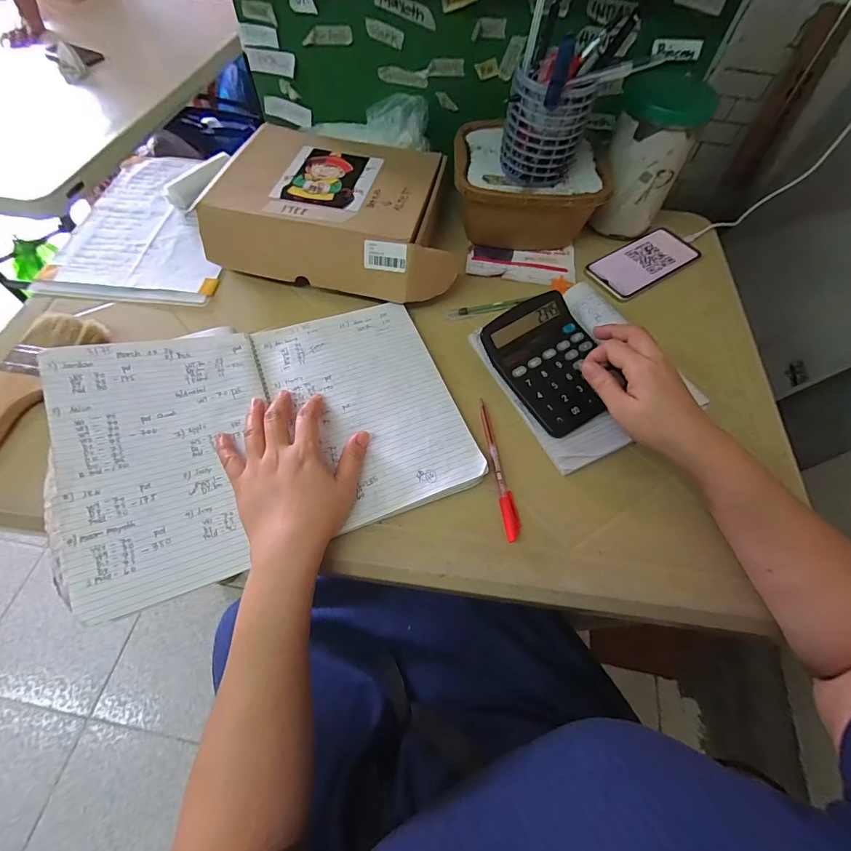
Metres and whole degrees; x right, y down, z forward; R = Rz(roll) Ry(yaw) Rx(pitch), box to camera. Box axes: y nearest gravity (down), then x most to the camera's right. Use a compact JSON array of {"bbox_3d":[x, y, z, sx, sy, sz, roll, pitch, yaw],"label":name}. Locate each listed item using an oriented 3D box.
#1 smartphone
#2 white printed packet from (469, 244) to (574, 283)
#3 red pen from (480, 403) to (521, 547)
[{"bbox_3d":[0.297,-0.224,0.555,0.160,0.006,0.073,-29,67,-17],"label":"smartphone"},{"bbox_3d":[0.131,-0.224,0.563,0.144,0.013,0.070,6,61,0],"label":"white printed packet"},{"bbox_3d":[0.073,0.038,0.409,0.016,0.006,0.151,-5,62,-6],"label":"red pen"}]

